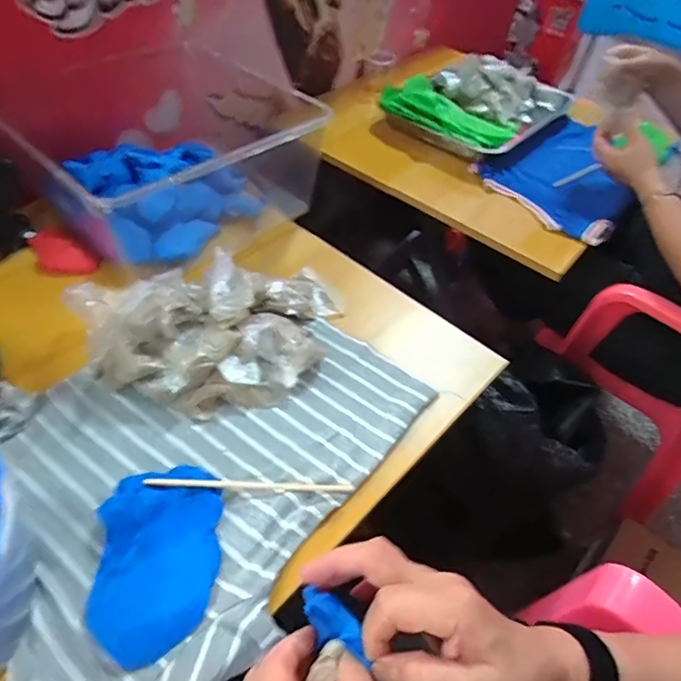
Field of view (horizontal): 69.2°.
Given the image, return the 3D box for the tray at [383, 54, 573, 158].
[{"bbox_3d":[0.266,-0.466,0.939,0.259,0.080,0.355,39,56,25],"label":"tray"}]

